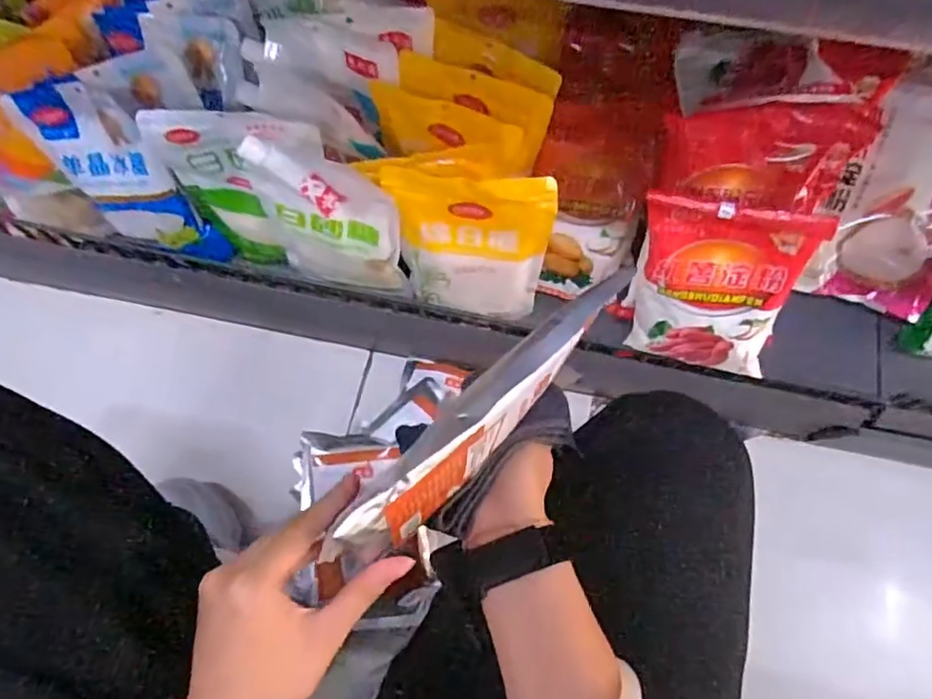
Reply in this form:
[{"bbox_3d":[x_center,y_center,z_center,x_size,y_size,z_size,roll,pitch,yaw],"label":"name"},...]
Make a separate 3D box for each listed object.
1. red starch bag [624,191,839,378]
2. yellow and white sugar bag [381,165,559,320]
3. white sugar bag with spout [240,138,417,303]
[{"bbox_3d":[0.216,-0.051,0.546,0.139,0.182,0.049,20,39,14],"label":"red starch bag"},{"bbox_3d":[0.006,-0.090,0.568,0.135,0.178,0.042,6,70,4],"label":"yellow and white sugar bag"},{"bbox_3d":[-0.124,-0.115,0.587,0.130,0.188,0.036,18,71,8],"label":"white sugar bag with spout"}]

